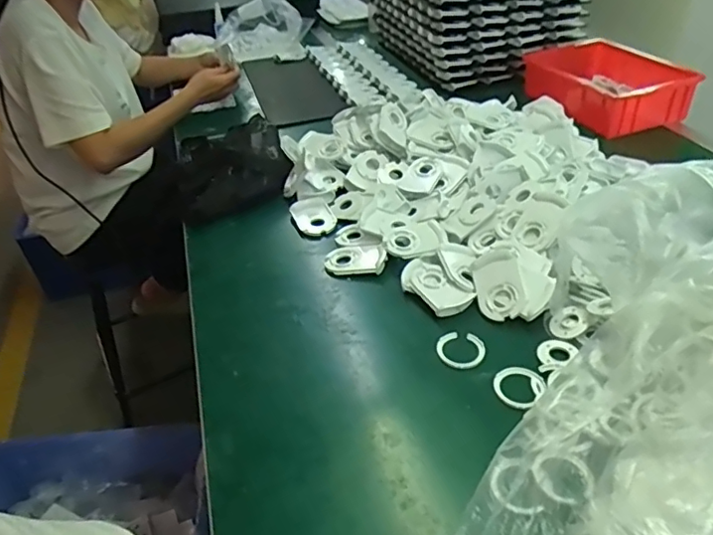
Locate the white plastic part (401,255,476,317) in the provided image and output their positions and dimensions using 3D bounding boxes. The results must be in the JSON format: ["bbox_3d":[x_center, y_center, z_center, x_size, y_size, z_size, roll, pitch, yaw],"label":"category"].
[{"bbox_3d":[0.094,0.022,0.685,0.059,0.015,0.096,-20,40,-21],"label":"white plastic part"}]

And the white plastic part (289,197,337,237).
[{"bbox_3d":[-0.065,-0.081,0.848,0.061,0.016,0.082,-15,38,-15],"label":"white plastic part"}]

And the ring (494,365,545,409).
[{"bbox_3d":[0.168,0.122,0.575,0.046,0.004,0.051,36,60,27],"label":"ring"}]

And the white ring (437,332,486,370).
[{"bbox_3d":[0.115,0.090,0.616,0.053,0.004,0.050,-2,37,2],"label":"white ring"}]

